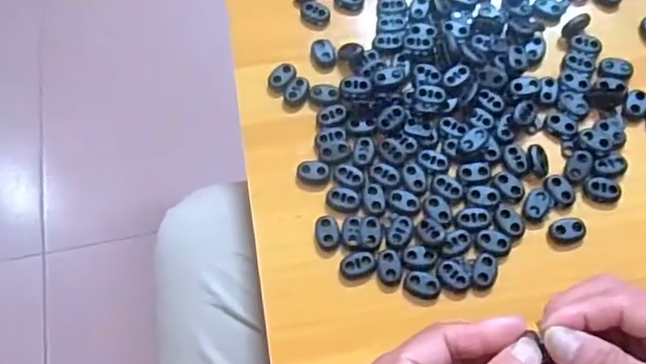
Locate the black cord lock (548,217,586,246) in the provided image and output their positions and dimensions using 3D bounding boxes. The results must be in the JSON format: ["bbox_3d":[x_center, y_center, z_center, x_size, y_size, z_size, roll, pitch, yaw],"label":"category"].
[{"bbox_3d":[0.147,0.030,0.380,0.020,0.007,0.015,-6,68,1],"label":"black cord lock"}]

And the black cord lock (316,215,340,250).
[{"bbox_3d":[0.003,0.031,0.392,0.015,0.006,0.020,-6,68,1],"label":"black cord lock"}]

